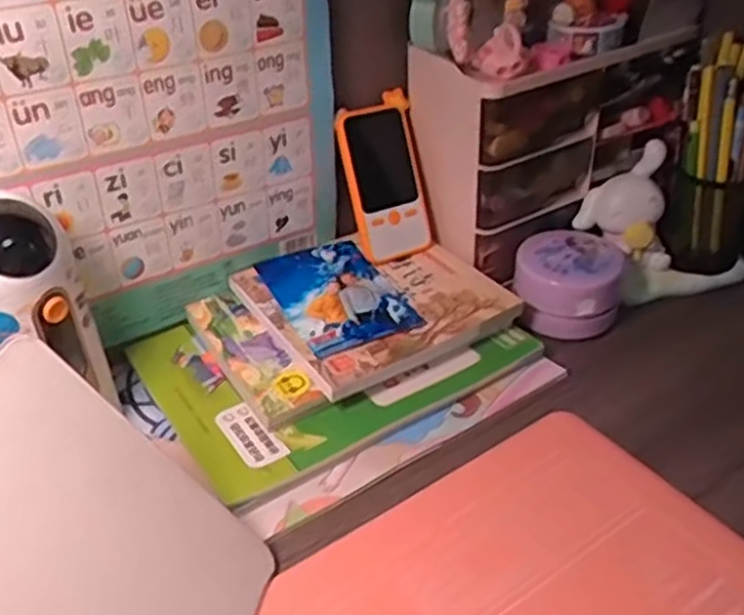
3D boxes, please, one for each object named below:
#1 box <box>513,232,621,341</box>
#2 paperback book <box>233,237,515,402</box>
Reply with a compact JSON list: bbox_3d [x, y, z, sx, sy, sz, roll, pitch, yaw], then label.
[{"bbox_3d":[0.154,-0.020,0.604,0.078,0.054,0.078,9,37,15],"label":"box"},{"bbox_3d":[0.002,-0.009,0.585,0.169,0.019,0.156,-21,43,-26],"label":"paperback book"}]

